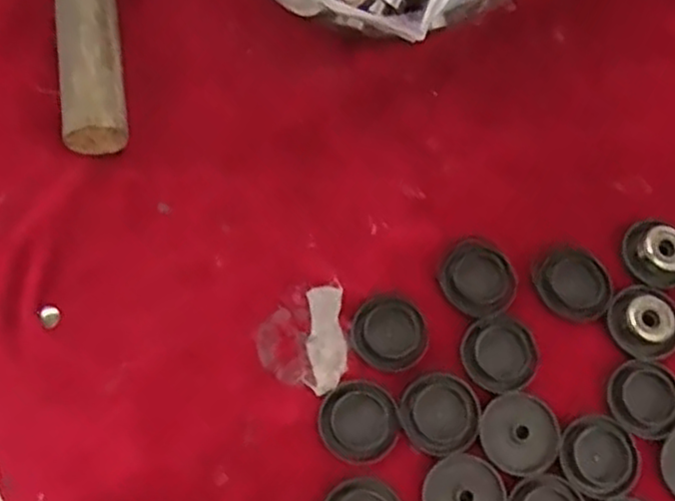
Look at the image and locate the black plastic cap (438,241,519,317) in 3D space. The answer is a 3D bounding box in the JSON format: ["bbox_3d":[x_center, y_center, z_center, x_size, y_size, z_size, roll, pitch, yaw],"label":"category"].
[{"bbox_3d":[0.064,0.012,0.331,0.033,0.004,0.034,1,69,-2],"label":"black plastic cap"}]

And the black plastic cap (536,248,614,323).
[{"bbox_3d":[0.108,0.014,0.333,0.033,0.011,0.033,1,69,-2],"label":"black plastic cap"}]

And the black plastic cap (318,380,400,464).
[{"bbox_3d":[0.009,0.070,0.305,0.031,0.004,0.033,1,69,-2],"label":"black plastic cap"}]

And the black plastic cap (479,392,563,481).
[{"bbox_3d":[0.076,0.076,0.306,0.032,0.004,0.032,1,69,-2],"label":"black plastic cap"}]

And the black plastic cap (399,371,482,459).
[{"bbox_3d":[0.043,0.068,0.306,0.032,0.005,0.033,1,69,-2],"label":"black plastic cap"}]

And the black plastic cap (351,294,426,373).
[{"bbox_3d":[0.023,0.036,0.318,0.030,0.008,0.032,1,69,-2],"label":"black plastic cap"}]

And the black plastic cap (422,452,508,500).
[{"bbox_3d":[0.051,0.099,0.296,0.033,0.004,0.033,1,69,-2],"label":"black plastic cap"}]

